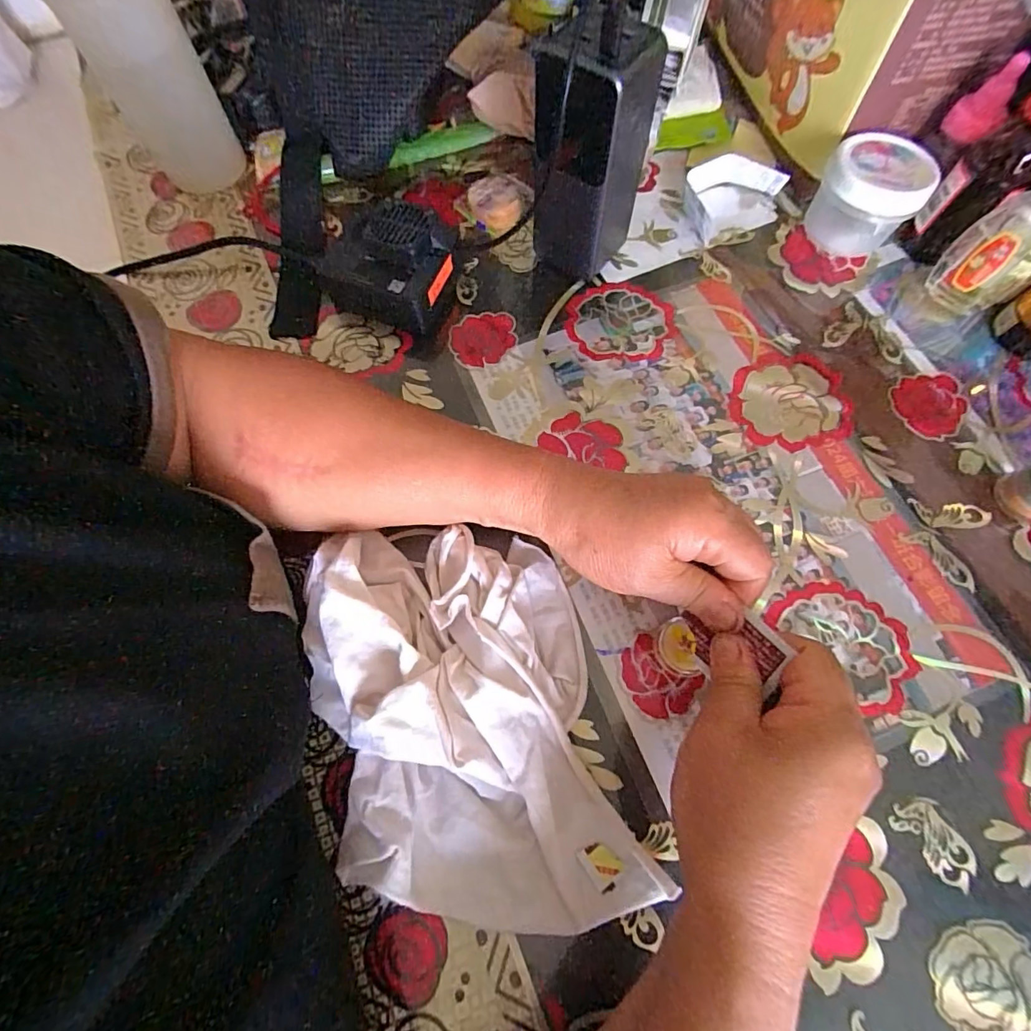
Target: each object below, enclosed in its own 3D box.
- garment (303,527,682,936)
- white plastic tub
[{"bbox_3d":[-0.029,0.094,0.239,0.142,0.041,0.205,-13,70,-4],"label":"garment"},{"bbox_3d":[0.247,-0.225,0.350,0.064,0.054,0.065,0,70,1],"label":"white plastic tub"}]

